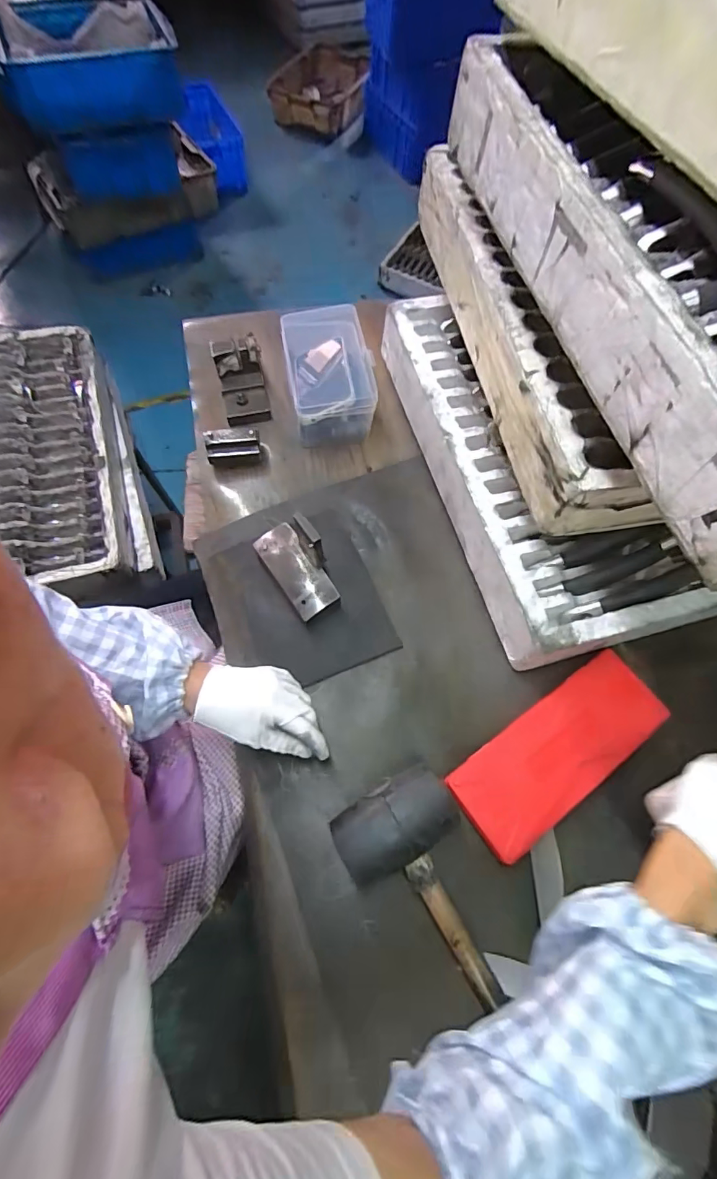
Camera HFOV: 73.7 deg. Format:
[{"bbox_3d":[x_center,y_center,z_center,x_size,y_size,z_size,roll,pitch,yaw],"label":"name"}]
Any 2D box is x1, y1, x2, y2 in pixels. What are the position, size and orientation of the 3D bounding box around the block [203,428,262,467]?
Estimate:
[{"bbox_3d":[-0.167,-0.189,0.642,0.069,0.053,0.024,-10,68,-8],"label":"block"}]

